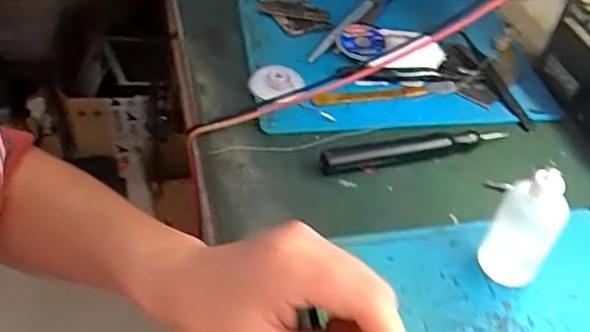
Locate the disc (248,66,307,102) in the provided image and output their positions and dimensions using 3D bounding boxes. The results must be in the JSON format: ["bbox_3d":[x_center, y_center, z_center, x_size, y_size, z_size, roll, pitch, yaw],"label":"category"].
[{"bbox_3d":[-0.016,-0.067,0.498,0.043,0.013,0.043,2,44,-2],"label":"disc"}]

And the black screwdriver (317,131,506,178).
[{"bbox_3d":[0.088,-0.014,0.453,0.144,0.013,0.023,-11,46,-15],"label":"black screwdriver"}]

